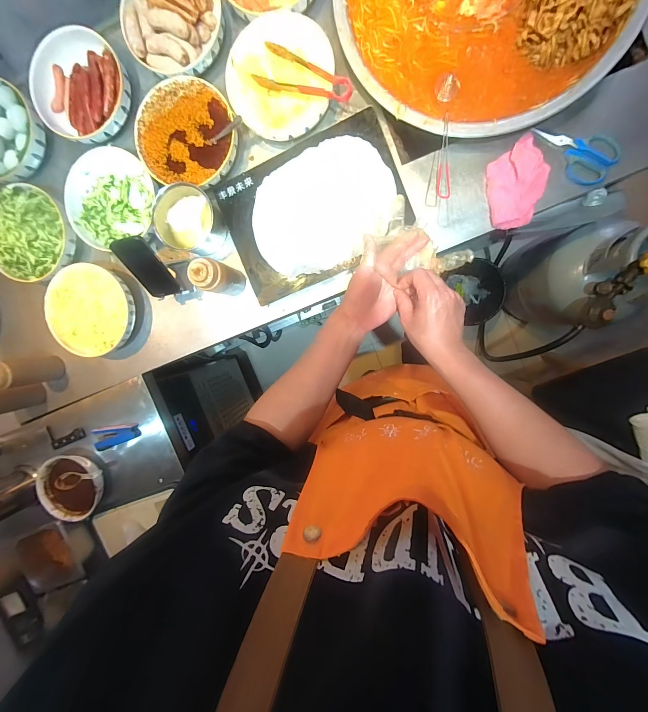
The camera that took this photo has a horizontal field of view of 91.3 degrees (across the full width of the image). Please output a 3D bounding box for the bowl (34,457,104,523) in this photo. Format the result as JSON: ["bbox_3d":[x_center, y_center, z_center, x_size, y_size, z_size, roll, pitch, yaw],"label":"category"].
[{"bbox_3d":[-0.667,0.338,0.855,0.171,0.081,0.157,1,96,8],"label":"bowl"}]

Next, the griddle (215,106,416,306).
[{"bbox_3d":[-0.023,-0.324,0.715,0.390,0.030,0.302,-20,93,9],"label":"griddle"}]

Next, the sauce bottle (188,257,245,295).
[{"bbox_3d":[-0.225,-0.172,0.689,0.053,0.156,0.066,21,98,5],"label":"sauce bottle"}]

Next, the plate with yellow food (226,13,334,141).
[{"bbox_3d":[-0.086,-0.588,0.681,0.218,0.058,0.214,1,96,8],"label":"plate with yellow food"}]

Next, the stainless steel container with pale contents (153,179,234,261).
[{"bbox_3d":[-0.300,-0.309,0.733,0.137,0.116,0.131,10,97,7],"label":"stainless steel container with pale contents"}]

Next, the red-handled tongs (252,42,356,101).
[{"bbox_3d":[-0.038,-0.579,0.659,0.239,0.039,0.082,30,99,16],"label":"red-handled tongs"}]

